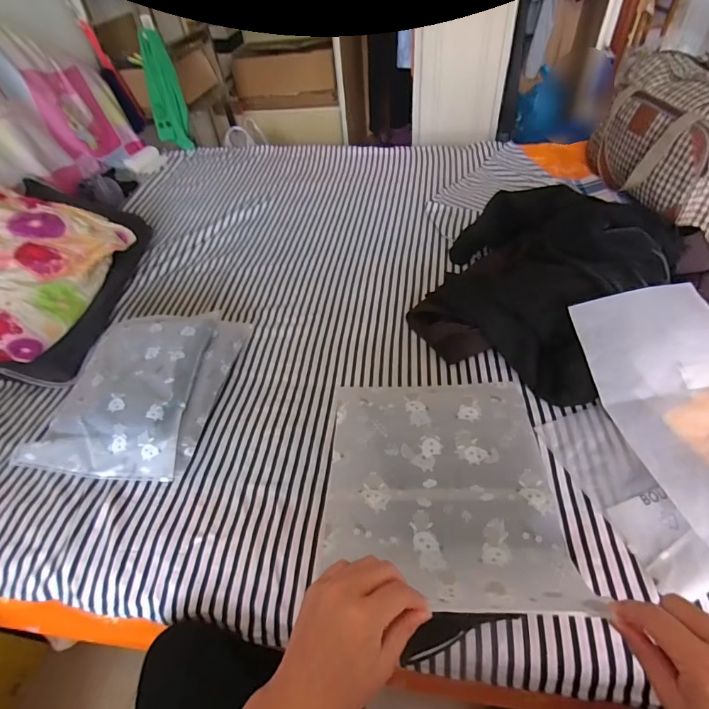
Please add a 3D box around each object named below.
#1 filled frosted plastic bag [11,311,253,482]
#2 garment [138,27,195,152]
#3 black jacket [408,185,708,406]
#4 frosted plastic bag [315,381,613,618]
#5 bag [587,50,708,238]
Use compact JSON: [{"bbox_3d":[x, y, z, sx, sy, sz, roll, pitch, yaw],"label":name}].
[{"bbox_3d":[-0.405,0.055,0.824,0.261,0.102,0.389,3,49,9],"label":"filled frosted plastic bag"},{"bbox_3d":[-0.672,-0.907,1.462,0.120,0.367,0.047,-15,49,-7],"label":"garment"},{"bbox_3d":[0.408,-0.151,0.813,0.514,0.208,0.426,20,53,22],"label":"black jacket"},{"bbox_3d":[0.103,0.144,0.516,0.273,0.071,0.313,-1,48,6],"label":"frosted plastic bag"},{"bbox_3d":[0.843,-0.515,1.014,0.305,0.278,0.437,-8,48,-1],"label":"bag"}]

